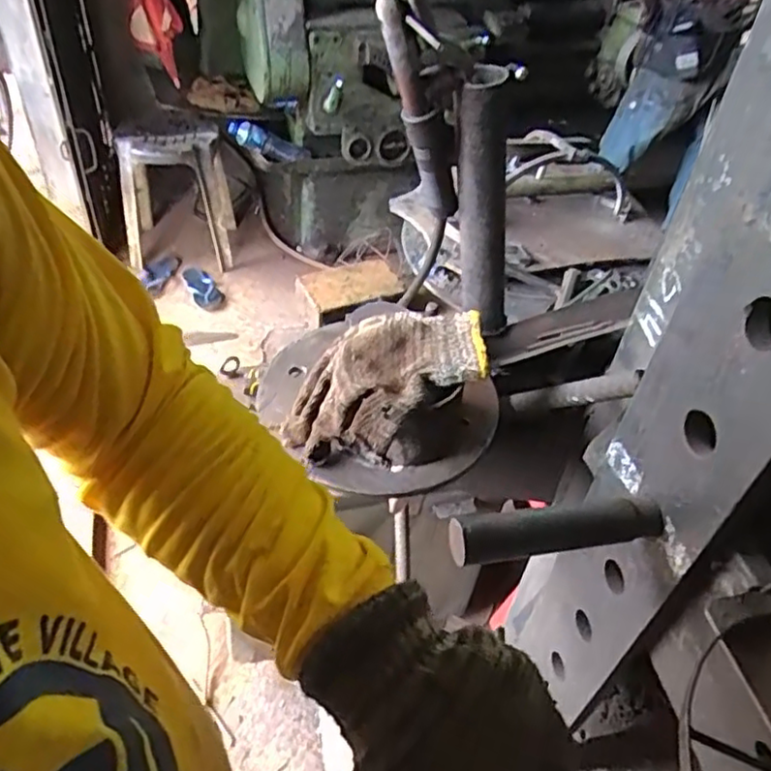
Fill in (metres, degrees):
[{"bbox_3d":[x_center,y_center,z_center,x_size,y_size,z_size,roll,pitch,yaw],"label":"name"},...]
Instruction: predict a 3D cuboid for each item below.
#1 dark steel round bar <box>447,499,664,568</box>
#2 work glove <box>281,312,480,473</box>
[{"bbox_3d":[0.127,0.107,0.494,0.160,0.035,0.024,-4,44,-11],"label":"dark steel round bar"},{"bbox_3d":[-0.002,0.002,0.619,0.173,0.107,0.119,-22,49,-26],"label":"work glove"}]

